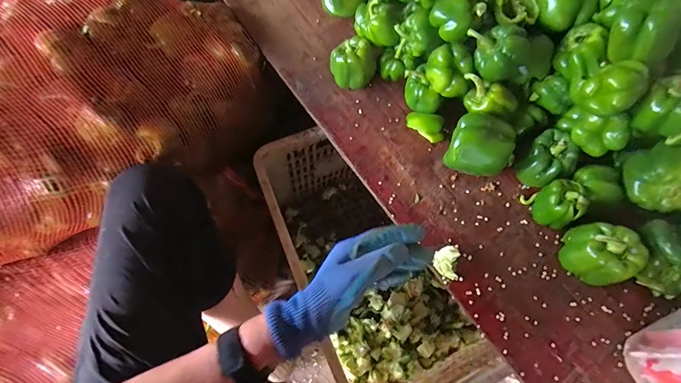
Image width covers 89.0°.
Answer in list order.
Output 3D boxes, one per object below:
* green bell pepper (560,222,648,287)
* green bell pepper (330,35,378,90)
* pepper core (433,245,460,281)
[{"bbox_3d":[0.350,0.086,0.476,0.069,0.081,0.078,-14,68,-10],"label":"green bell pepper"},{"bbox_3d":[0.024,-0.225,0.608,0.078,0.061,0.066,9,66,1],"label":"green bell pepper"},{"bbox_3d":[0.152,0.101,0.499,0.035,0.018,0.045,6,66,-1],"label":"pepper core"}]

